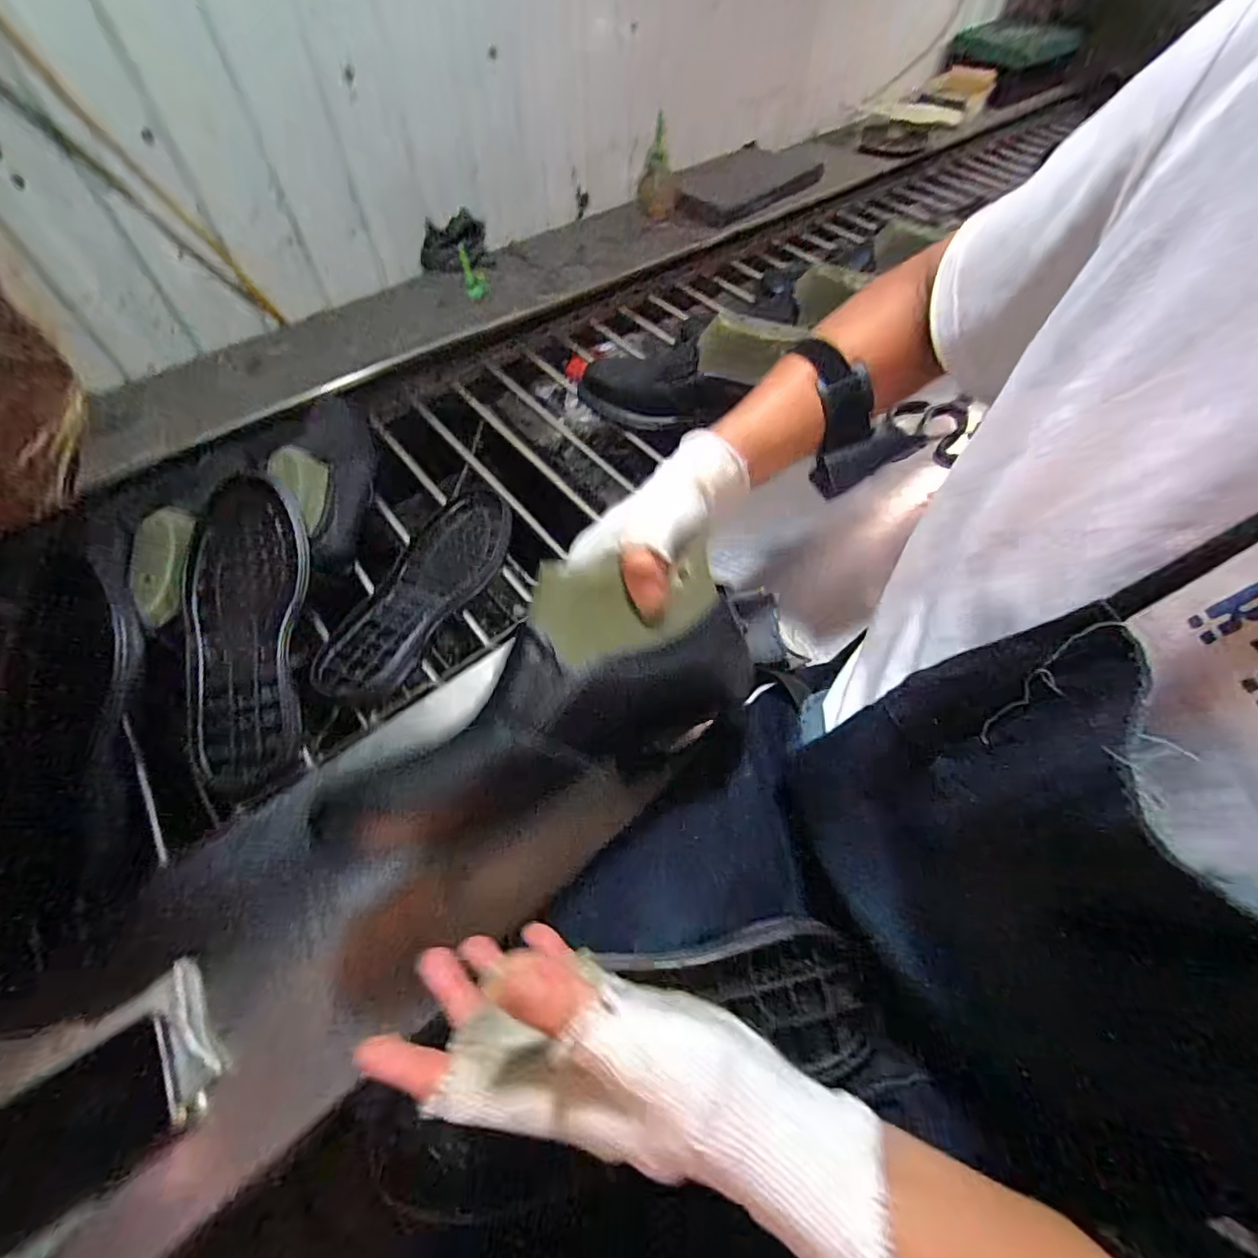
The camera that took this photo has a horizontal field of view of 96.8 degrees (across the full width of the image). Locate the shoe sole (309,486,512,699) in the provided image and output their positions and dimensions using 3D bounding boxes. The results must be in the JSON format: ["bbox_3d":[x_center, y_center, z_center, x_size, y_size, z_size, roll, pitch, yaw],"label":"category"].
[{"bbox_3d":[-0.221,-0.049,0.617,0.103,0.017,0.297,19,60,11],"label":"shoe sole"}]

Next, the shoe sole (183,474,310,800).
[{"bbox_3d":[-0.363,0.004,0.529,0.094,0.028,0.290,1,80,-24],"label":"shoe sole"}]

